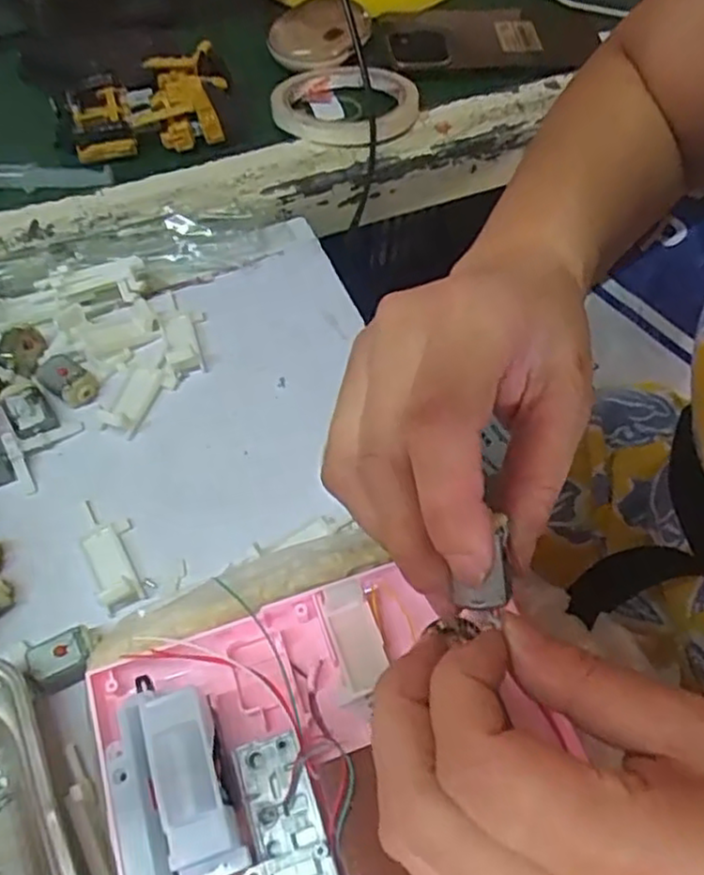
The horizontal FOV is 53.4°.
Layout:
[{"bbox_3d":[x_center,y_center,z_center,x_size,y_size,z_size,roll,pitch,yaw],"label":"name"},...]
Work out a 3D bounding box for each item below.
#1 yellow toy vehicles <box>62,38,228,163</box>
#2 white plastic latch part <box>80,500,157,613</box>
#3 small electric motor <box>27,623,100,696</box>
[{"bbox_3d":[-0.136,-0.221,0.458,0.096,0.034,0.065,-10,60,-9],"label":"yellow toy vehicles"},{"bbox_3d":[-0.111,0.050,0.319,0.023,0.014,0.054,-25,63,-16],"label":"white plastic latch part"},{"bbox_3d":[-0.119,0.092,0.294,0.029,0.015,0.020,-21,62,-14],"label":"small electric motor"}]

